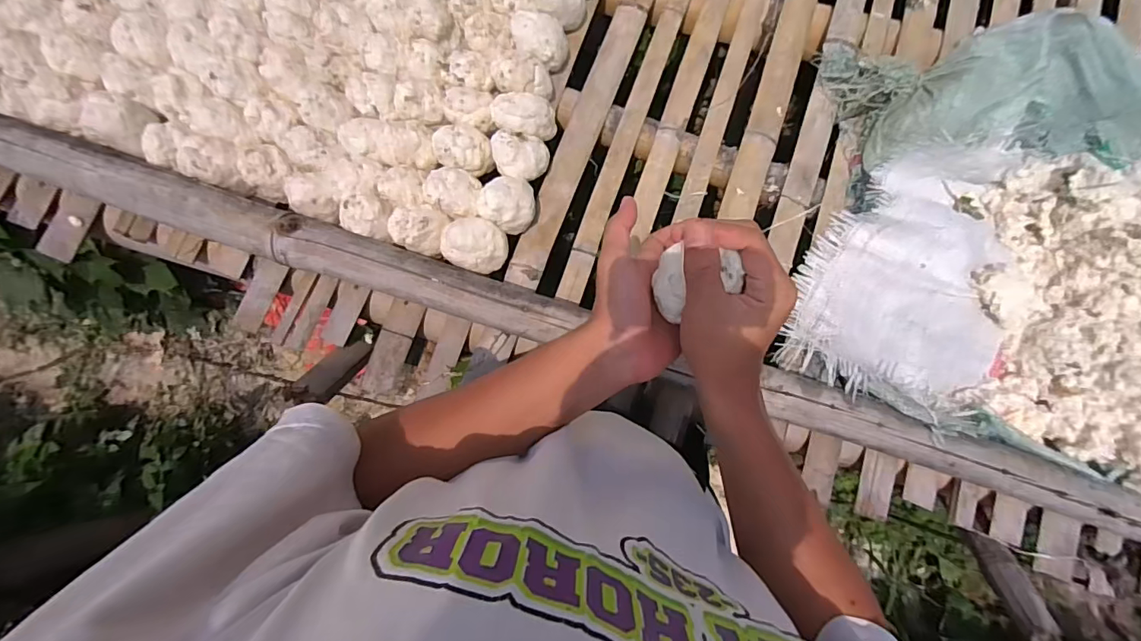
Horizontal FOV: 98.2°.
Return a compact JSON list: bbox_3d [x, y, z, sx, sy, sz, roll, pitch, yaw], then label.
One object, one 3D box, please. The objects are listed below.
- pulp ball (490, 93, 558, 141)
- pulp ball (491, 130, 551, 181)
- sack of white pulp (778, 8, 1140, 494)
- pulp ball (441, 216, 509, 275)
[{"bbox_3d":[-0.060,-0.266,0.655,0.083,0.065,0.053,-5,84,-2],"label":"pulp ball"},{"bbox_3d":[-0.064,-0.212,0.646,0.071,0.062,0.059,2,84,-1],"label":"pulp ball"},{"bbox_3d":[0.685,-0.057,0.597,0.811,0.150,0.521,22,84,1],"label":"sack of white pulp"},{"bbox_3d":[-0.117,-0.093,0.617,0.072,0.066,0.064,24,84,2],"label":"pulp ball"}]

